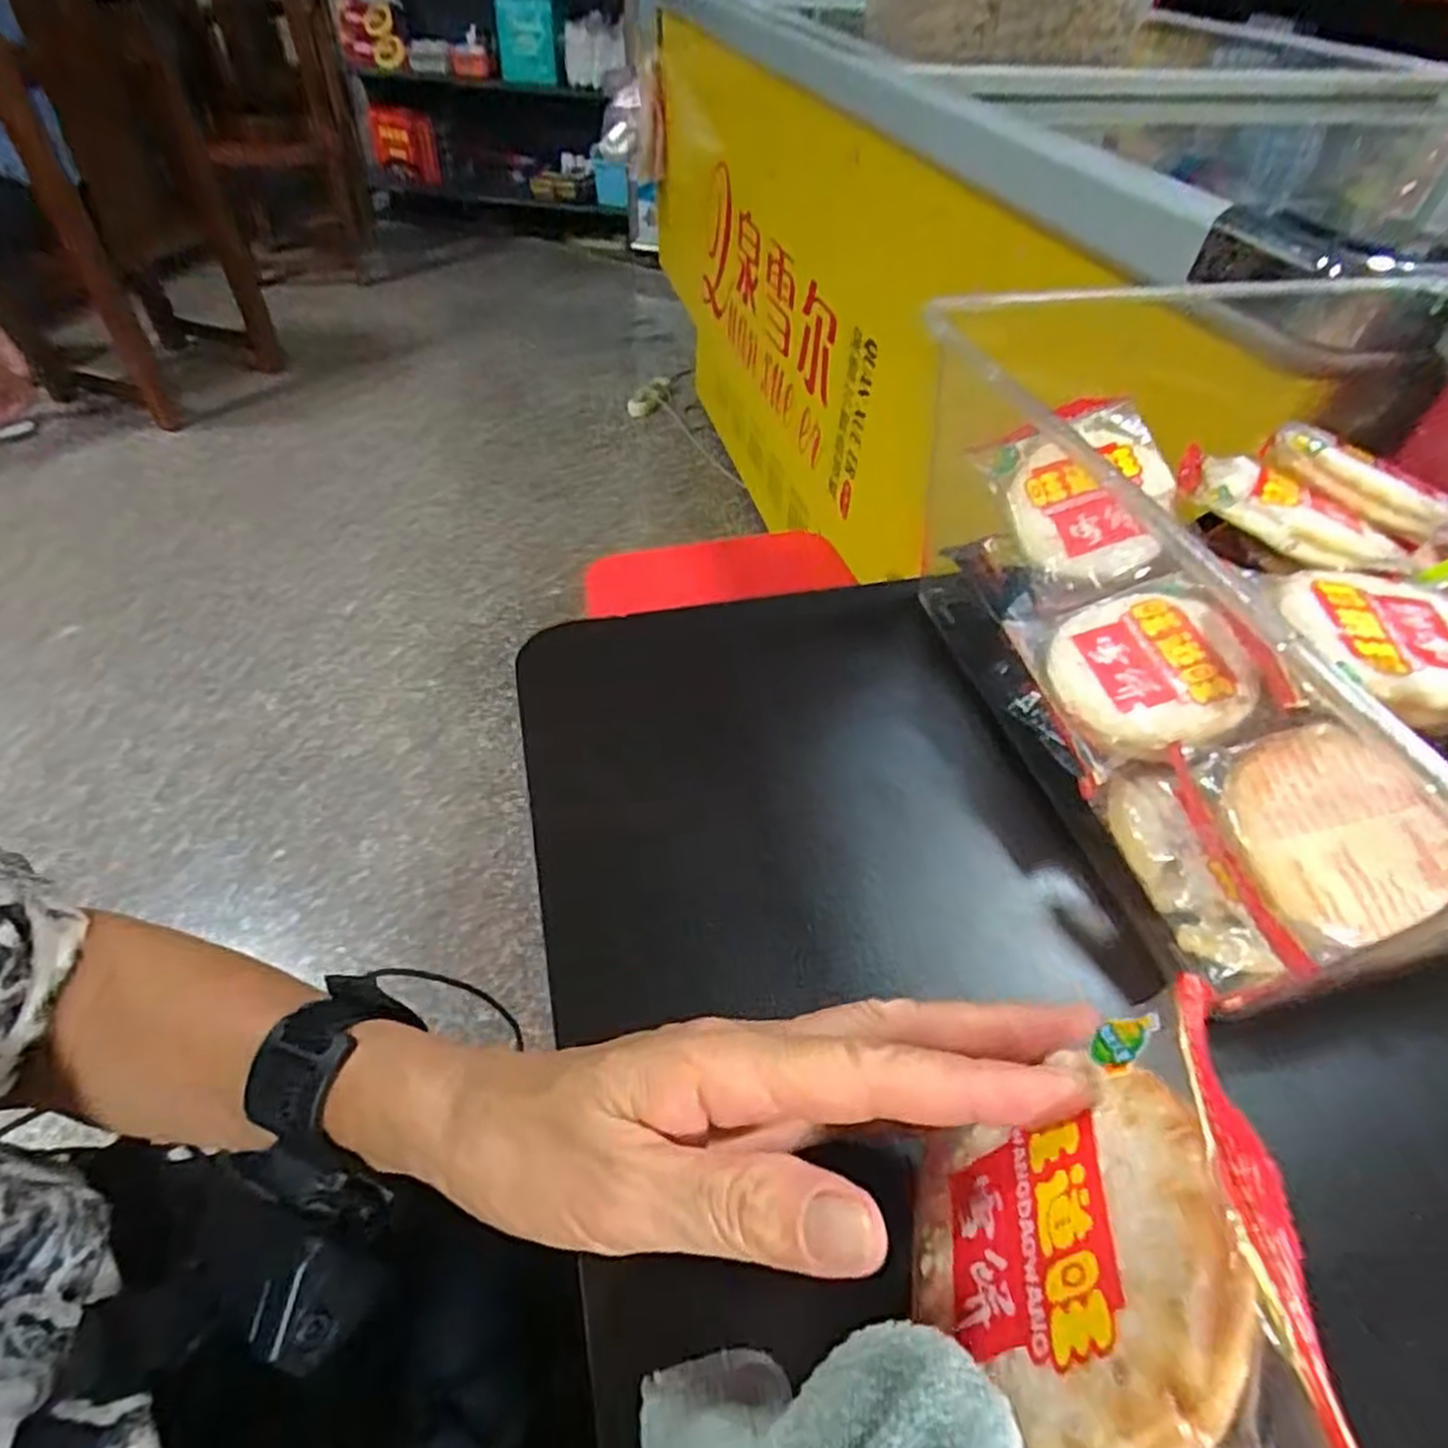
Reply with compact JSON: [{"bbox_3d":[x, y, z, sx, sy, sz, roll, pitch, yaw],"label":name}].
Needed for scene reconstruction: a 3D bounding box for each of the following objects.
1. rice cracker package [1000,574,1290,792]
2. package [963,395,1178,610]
[{"bbox_3d":[0.175,-0.023,0.325,0.080,0.020,0.085,-18,55,2],"label":"rice cracker package"},{"bbox_3d":[0.176,-0.109,0.368,0.080,0.014,0.091,-21,78,3],"label":"package"}]

